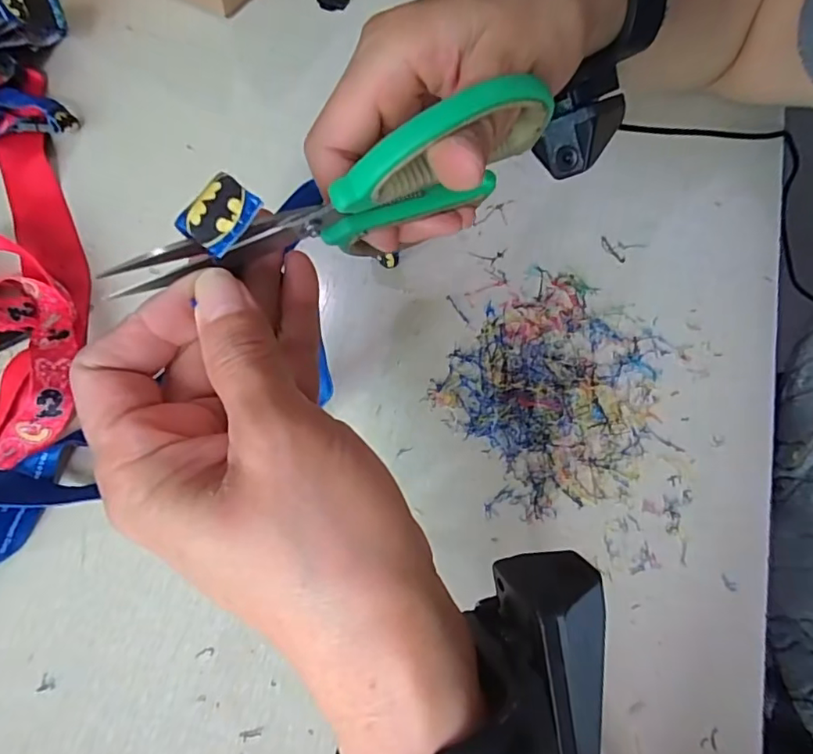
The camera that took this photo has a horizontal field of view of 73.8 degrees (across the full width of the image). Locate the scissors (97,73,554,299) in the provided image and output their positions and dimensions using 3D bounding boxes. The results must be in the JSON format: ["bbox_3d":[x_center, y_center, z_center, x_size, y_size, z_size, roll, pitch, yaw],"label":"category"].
[{"bbox_3d":[-0.017,-0.053,0.172,0.138,0.055,0.013,-26,69,-9],"label":"scissors"}]

